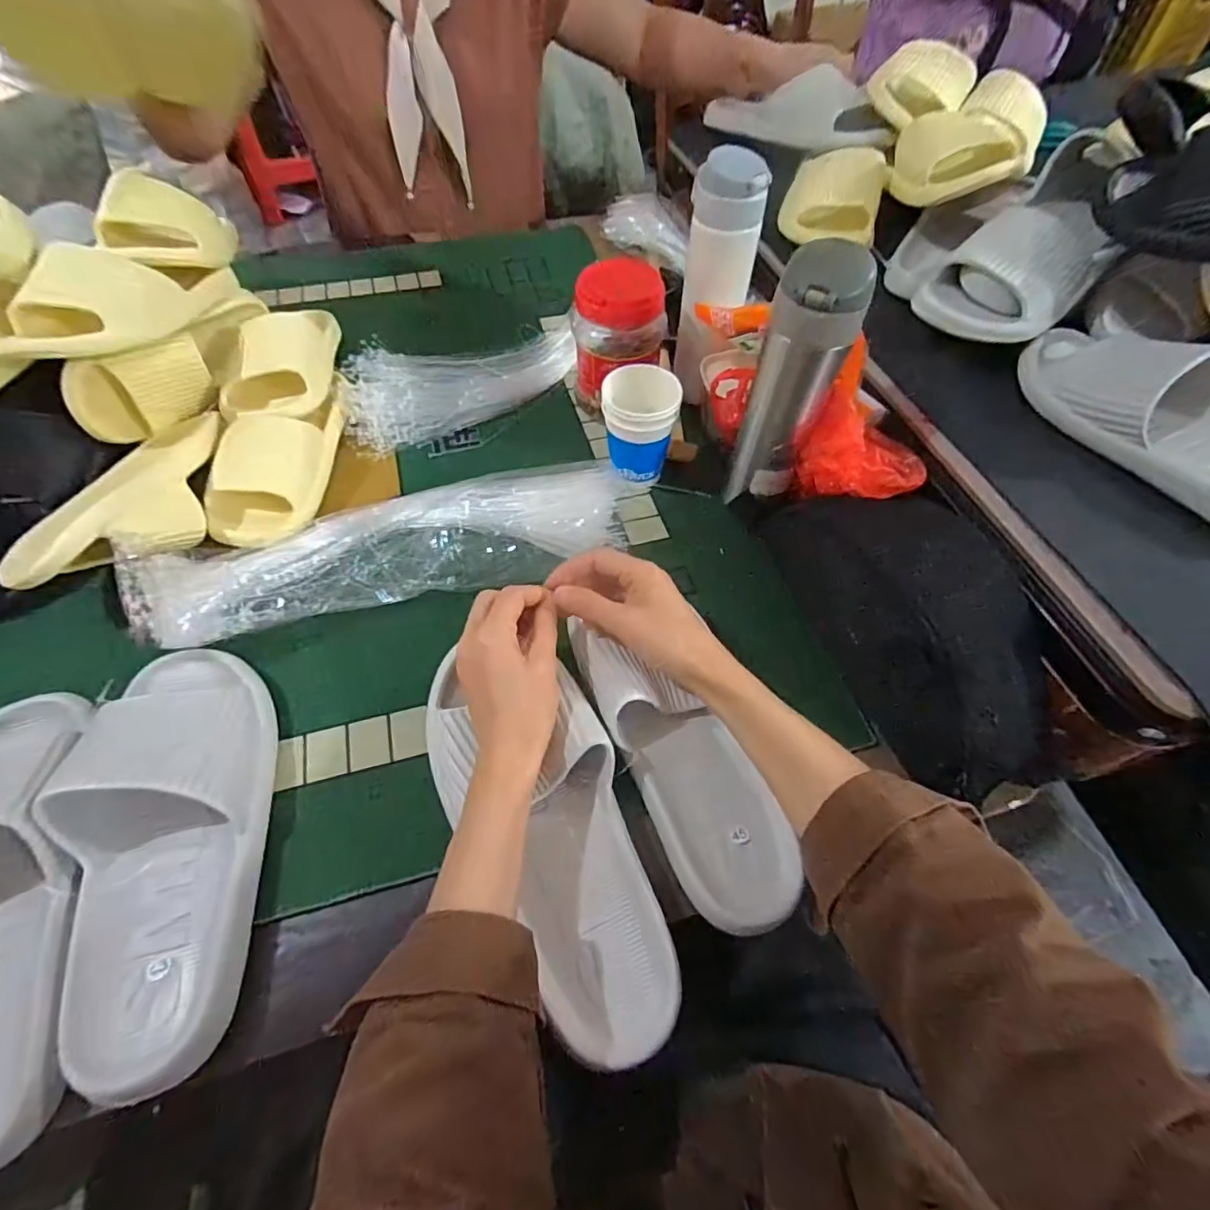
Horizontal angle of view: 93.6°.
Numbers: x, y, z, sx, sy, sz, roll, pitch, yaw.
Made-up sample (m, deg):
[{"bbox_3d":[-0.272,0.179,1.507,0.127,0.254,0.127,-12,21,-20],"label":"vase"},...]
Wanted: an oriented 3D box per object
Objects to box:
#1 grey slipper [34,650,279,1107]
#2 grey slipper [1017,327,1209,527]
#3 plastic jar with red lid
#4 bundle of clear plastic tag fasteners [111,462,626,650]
[{"bbox_3d":[-0.280,0.141,0.362,0.107,0.063,0.266,-13,58,-9],"label":"grey slipper"},{"bbox_3d":[0.442,-0.147,0.437,0.103,0.064,0.246,-23,60,-14],"label":"grey slipper"},{"bbox_3d":[0.019,-0.266,0.579,0.080,0.141,0.079,0,57,0],"label":"plastic jar with red lid"},{"bbox_3d":[-0.174,-0.055,0.488,0.400,0.060,0.122,-15,59,-9],"label":"bundle of clear plastic tag fasteners"}]

